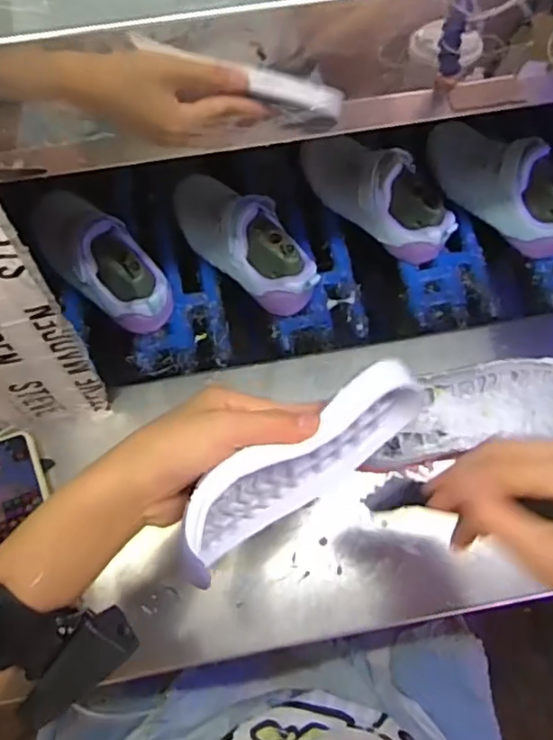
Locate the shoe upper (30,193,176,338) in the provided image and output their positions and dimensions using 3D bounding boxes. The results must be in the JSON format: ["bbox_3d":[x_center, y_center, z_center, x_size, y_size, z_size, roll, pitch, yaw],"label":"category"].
[{"bbox_3d":[-0.167,-0.103,0.593,0.160,0.089,0.069,42,74,15],"label":"shoe upper"}]

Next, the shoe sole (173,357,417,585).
[{"bbox_3d":[0.015,0.061,0.385,0.187,0.077,0.040,-31,74,-23],"label":"shoe sole"}]

